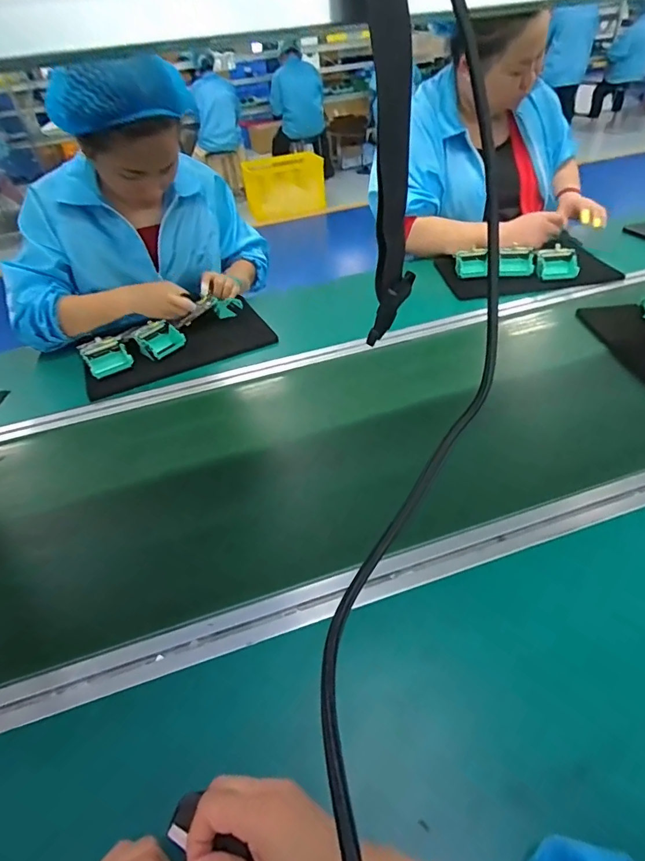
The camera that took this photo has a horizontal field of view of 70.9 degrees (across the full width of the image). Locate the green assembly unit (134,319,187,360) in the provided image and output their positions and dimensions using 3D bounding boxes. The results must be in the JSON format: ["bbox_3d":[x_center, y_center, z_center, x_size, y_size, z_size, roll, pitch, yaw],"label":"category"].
[{"bbox_3d":[-0.300,-0.165,0.827,0.058,0.037,0.079,26,51,31],"label":"green assembly unit"}]

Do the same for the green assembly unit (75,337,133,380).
[{"bbox_3d":[-0.382,-0.132,0.798,0.072,0.037,0.072,-31,47,-25],"label":"green assembly unit"}]

